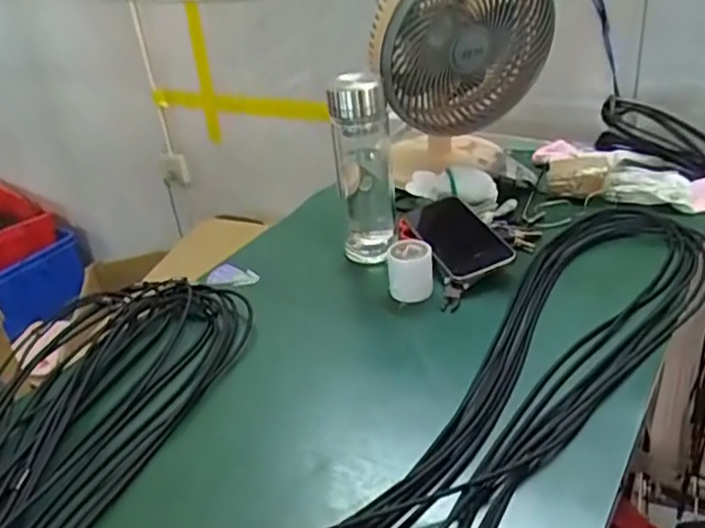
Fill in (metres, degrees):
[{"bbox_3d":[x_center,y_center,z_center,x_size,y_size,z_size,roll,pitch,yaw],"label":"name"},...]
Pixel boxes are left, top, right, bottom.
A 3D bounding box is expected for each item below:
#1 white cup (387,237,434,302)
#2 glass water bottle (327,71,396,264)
[{"bbox_3d":[0.063,0.006,0.694,0.048,0.053,0.046,-4,30,5],"label":"white cup"},{"bbox_3d":[0.013,-0.115,0.741,0.063,0.206,0.062,-4,30,5],"label":"glass water bottle"}]

